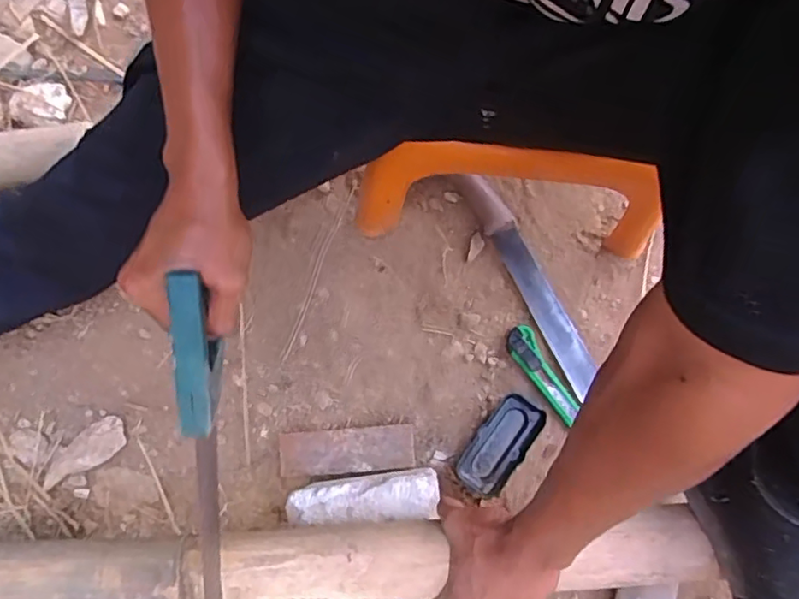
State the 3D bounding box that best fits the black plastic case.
[{"bbox_3d":[0.106,0.152,0.631,0.048,0.014,0.105,37,80,6],"label":"black plastic case"}]

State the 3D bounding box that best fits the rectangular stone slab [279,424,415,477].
[{"bbox_3d":[-0.055,0.159,0.636,0.137,0.029,0.045,-5,79,-2],"label":"rectangular stone slab"}]

